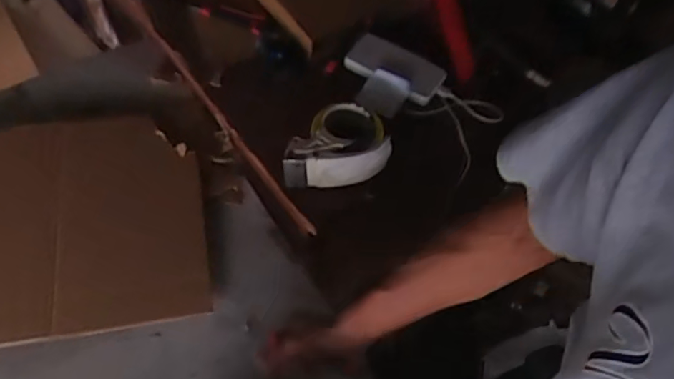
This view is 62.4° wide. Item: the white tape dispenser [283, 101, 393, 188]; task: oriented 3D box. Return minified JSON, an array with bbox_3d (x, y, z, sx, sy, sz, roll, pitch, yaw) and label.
[{"bbox_3d":[0.001,-0.077,0.847,0.157,0.078,0.125,1,61,-2],"label":"white tape dispenser"}]

